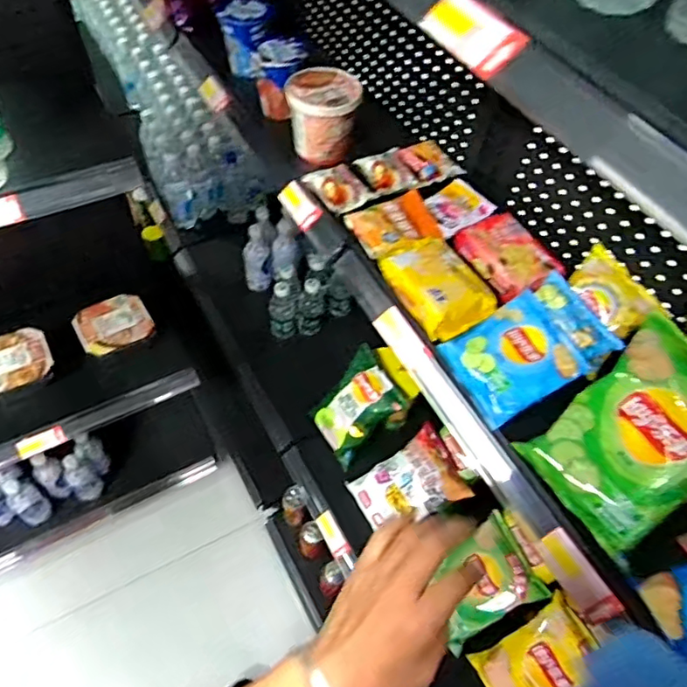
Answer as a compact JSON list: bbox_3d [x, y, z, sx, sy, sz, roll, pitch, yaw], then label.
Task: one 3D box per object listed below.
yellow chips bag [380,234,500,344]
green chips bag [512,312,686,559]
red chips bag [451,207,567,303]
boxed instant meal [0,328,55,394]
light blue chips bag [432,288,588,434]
[{"bbox_3d":[0.124,-0.084,0.771,0.103,0.038,0.165,-24,59,-21],"label":"yellow chips bag"},{"bbox_3d":[0.309,0.094,0.591,0.205,0.045,0.150,-46,53,16],"label":"green chips bag"},{"bbox_3d":[0.233,-0.126,0.807,0.089,0.041,0.160,-26,60,-22],"label":"red chips bag"},{"bbox_3d":[-0.744,0.037,1.264,0.164,0.059,0.153,-29,61,-23],"label":"boxed instant meal"},{"bbox_3d":[0.215,0.022,0.718,0.142,0.042,0.124,-34,59,5],"label":"light blue chips bag"}]

